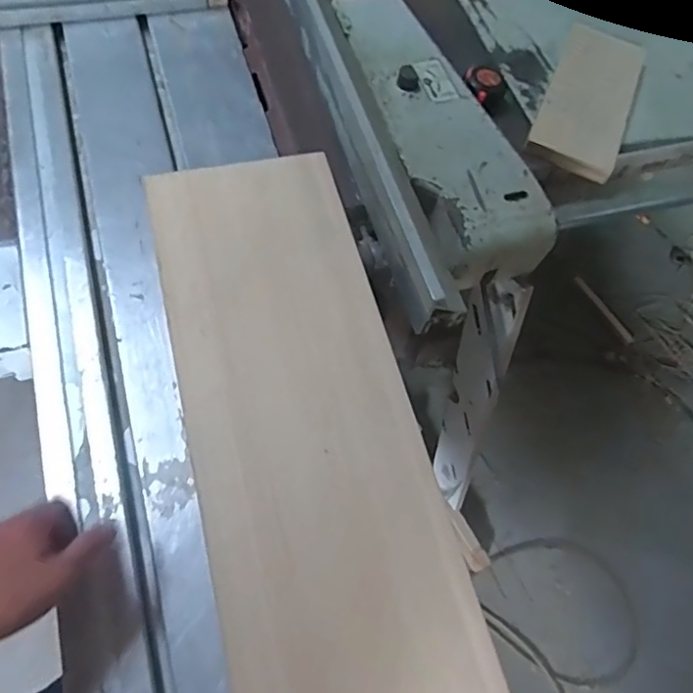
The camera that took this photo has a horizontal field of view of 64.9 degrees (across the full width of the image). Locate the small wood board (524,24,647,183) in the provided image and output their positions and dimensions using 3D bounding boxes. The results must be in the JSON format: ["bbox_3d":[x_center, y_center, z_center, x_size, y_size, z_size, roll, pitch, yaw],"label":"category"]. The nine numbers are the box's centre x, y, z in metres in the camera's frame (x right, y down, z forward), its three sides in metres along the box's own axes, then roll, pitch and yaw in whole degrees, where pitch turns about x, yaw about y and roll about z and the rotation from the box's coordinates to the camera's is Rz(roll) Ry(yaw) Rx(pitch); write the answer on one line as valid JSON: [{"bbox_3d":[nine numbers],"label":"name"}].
[{"bbox_3d":[0.413,-0.426,0.917,0.140,0.025,0.351,25,66,4],"label":"small wood board"}]

